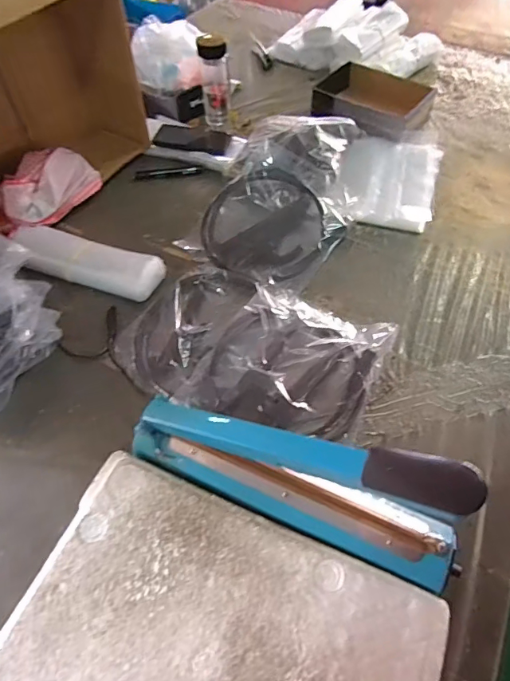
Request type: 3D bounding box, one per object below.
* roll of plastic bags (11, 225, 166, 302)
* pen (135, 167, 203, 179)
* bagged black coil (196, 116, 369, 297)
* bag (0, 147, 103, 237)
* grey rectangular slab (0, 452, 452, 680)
[{"bbox_3d":[-0.288,-0.136,0.778,0.265,0.048,0.087,15,56,11],"label":"roll of plastic bags"},{"bbox_3d":[-0.182,-0.355,0.955,0.139,0.014,0.018,-10,55,-6],"label":"pen"},{"bbox_3d":[0.065,-0.292,0.871,0.250,0.077,0.463,18,57,13],"label":"bagged black coil"},{"bbox_3d":[-0.414,-0.292,0.871,0.121,0.085,0.234,32,61,21],"label":"bag"},{"bbox_3d":[-0.046,0.305,0.433,0.396,0.022,0.280,21,58,12],"label":"grey rectangular slab"}]

